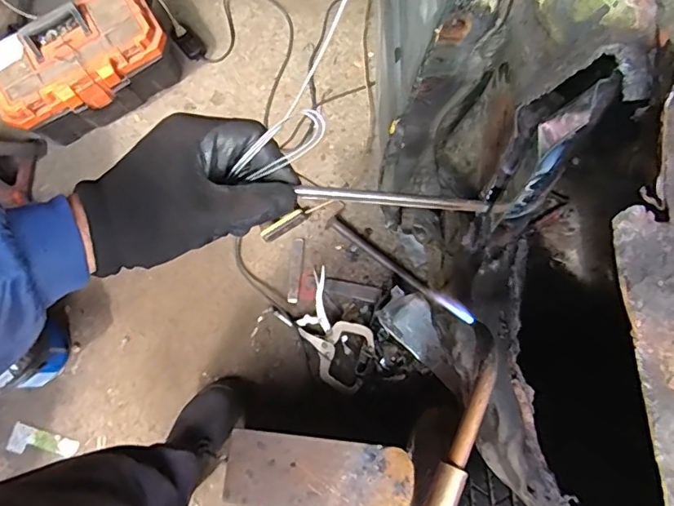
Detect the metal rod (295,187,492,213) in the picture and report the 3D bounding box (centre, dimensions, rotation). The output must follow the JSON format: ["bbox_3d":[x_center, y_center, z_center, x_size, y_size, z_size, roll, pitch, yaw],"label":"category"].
[{"bbox_3d":[0.044,-0.039,0.387,0.137,0.007,0.009,3,79,-8],"label":"metal rod"}]

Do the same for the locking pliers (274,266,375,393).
[{"bbox_3d":[-0.012,0.179,1.161,0.160,0.070,0.253,-41,81,-4],"label":"locking pliers"}]

